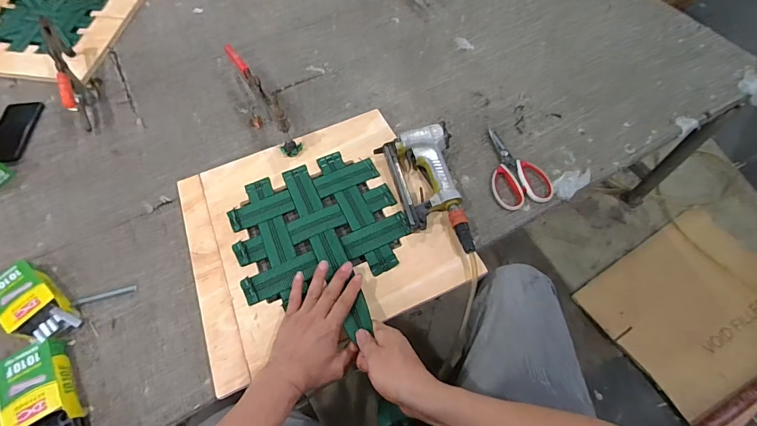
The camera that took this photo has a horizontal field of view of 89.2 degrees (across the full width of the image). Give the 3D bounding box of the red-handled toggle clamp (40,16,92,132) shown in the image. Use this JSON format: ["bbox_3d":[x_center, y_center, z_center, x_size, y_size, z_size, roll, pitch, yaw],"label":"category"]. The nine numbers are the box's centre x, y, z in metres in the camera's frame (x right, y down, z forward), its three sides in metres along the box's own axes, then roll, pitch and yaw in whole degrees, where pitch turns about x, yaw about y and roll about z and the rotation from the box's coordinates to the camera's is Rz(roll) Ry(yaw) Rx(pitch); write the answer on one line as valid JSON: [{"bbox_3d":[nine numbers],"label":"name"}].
[{"bbox_3d":[-0.680,-0.305,0.833,0.027,0.114,0.261,-27,62,-13],"label":"red-handled toggle clamp"}]

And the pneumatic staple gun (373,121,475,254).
[{"bbox_3d":[0.100,-0.041,0.679,0.131,0.052,0.246,-19,61,-9],"label":"pneumatic staple gun"}]

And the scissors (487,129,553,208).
[{"bbox_3d":[0.248,-0.089,0.727,0.104,0.014,0.178,-16,60,-7],"label":"scissors"}]

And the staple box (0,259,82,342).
[{"bbox_3d":[-0.555,0.148,0.615,0.165,0.036,0.079,34,66,20],"label":"staple box"}]

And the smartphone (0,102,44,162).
[{"bbox_3d":[-0.790,-0.180,0.829,0.078,0.017,0.180,-9,60,-3],"label":"smartphone"}]

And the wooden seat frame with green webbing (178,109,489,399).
[{"bbox_3d":[-0.110,0.019,0.660,0.418,0.031,0.386,-21,61,-10],"label":"wooden seat frame with green webbing"}]

